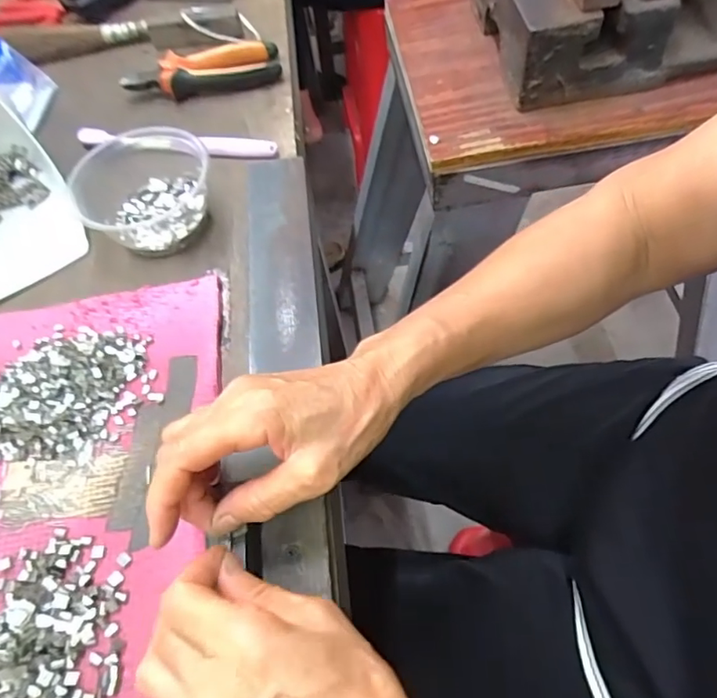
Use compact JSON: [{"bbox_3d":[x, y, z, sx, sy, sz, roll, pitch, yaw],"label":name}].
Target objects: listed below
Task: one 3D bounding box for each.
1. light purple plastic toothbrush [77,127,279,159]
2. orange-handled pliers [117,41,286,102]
[{"bbox_3d":[-0.162,-0.182,0.485,0.180,0.011,0.015,3,59,10],"label":"light purple plastic toothbrush"},{"bbox_3d":[-0.152,-0.271,0.532,0.147,0.018,0.058,-17,58,-3],"label":"orange-handled pliers"}]

